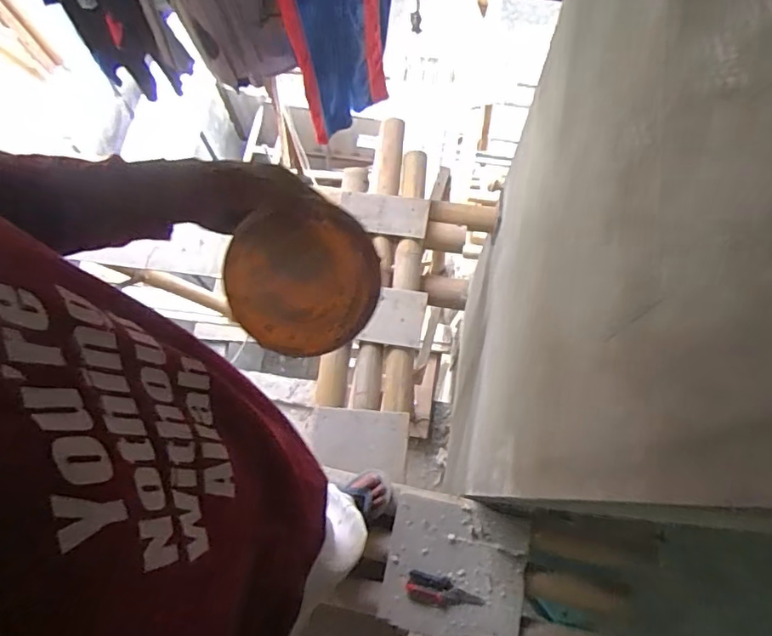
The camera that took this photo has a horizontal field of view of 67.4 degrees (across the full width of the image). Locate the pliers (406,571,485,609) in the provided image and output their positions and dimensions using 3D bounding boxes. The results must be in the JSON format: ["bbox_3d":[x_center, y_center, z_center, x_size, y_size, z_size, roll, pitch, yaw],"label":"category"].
[{"bbox_3d":[0.134,0.635,1.331,0.170,0.015,0.067,12,74,4],"label":"pliers"}]

